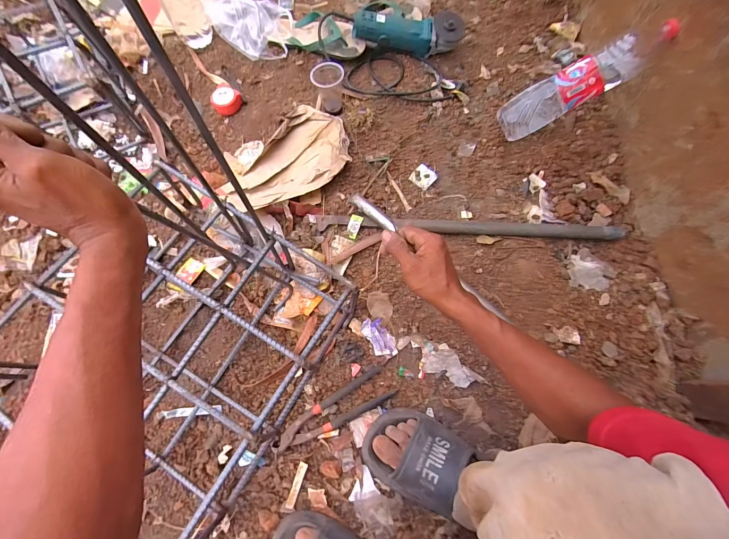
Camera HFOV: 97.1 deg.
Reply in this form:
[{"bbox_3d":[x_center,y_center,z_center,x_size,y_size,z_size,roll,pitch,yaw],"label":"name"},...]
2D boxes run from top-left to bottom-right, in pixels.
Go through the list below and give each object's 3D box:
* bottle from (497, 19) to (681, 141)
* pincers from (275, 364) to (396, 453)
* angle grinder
[{"bbox_3d":[0.442,-0.387,0.665,0.310,0.089,0.092,-25,72,19],"label":"bottle"},{"bbox_3d":[-0.056,0.239,0.547,0.214,0.014,0.057,-25,74,-10],"label":"pincers"},{"bbox_3d":[0.105,-0.577,0.793,0.265,0.084,0.065,1,72,-1],"label":"angle grinder"}]

